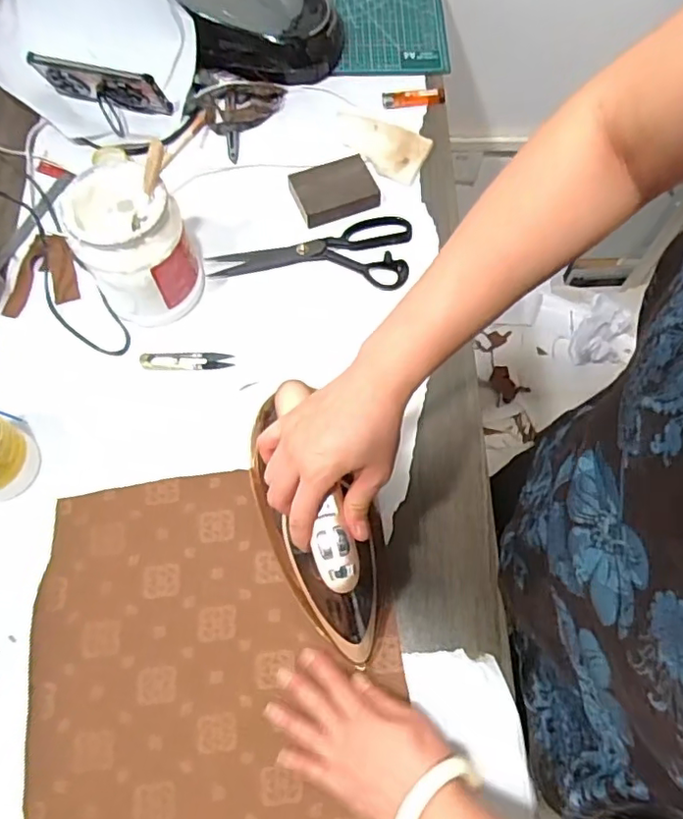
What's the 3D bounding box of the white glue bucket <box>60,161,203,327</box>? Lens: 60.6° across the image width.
[{"bbox_3d":[-0.225,-0.177,0.657,0.108,0.154,0.112,0,67,-1],"label":"white glue bucket"}]

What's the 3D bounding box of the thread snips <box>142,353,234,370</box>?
[{"bbox_3d":[-0.179,-0.056,0.682,0.104,0.018,0.022,2,67,0],"label":"thread snips"}]

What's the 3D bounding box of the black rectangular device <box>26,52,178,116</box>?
[{"bbox_3d":[-0.328,-0.443,0.794,0.174,0.081,0.012,11,82,-1],"label":"black rectangular device"}]

